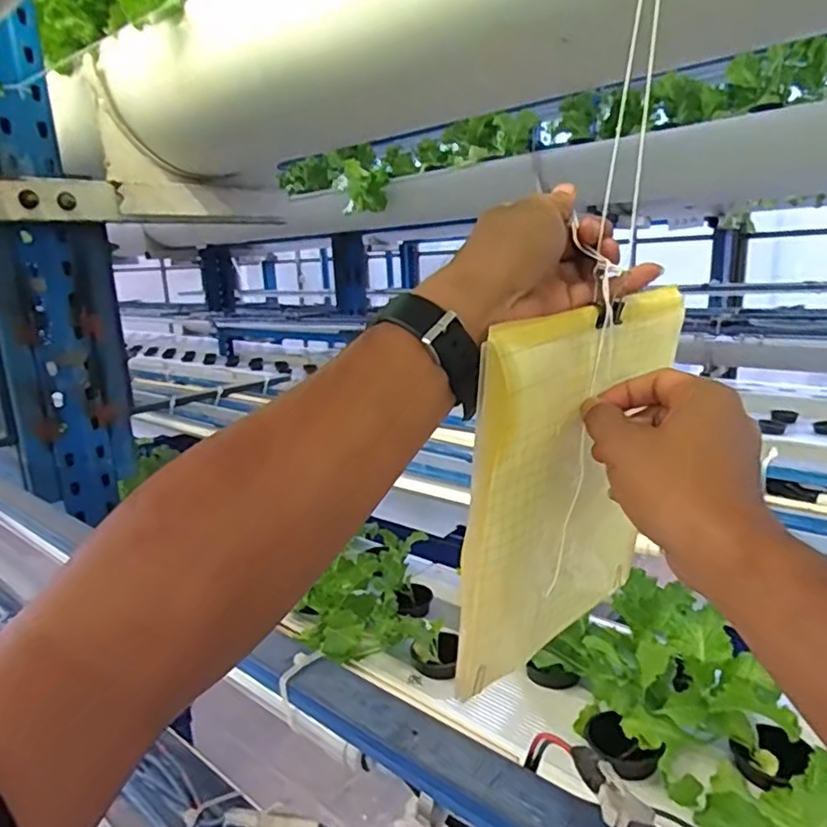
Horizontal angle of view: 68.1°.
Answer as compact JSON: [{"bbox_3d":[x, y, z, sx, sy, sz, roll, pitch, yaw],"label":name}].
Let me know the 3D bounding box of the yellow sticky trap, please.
[{"bbox_3d":[0.105,0.052,0.402,0.195,0.243,0.013,-20,31,-37],"label":"yellow sticky trap"}]

